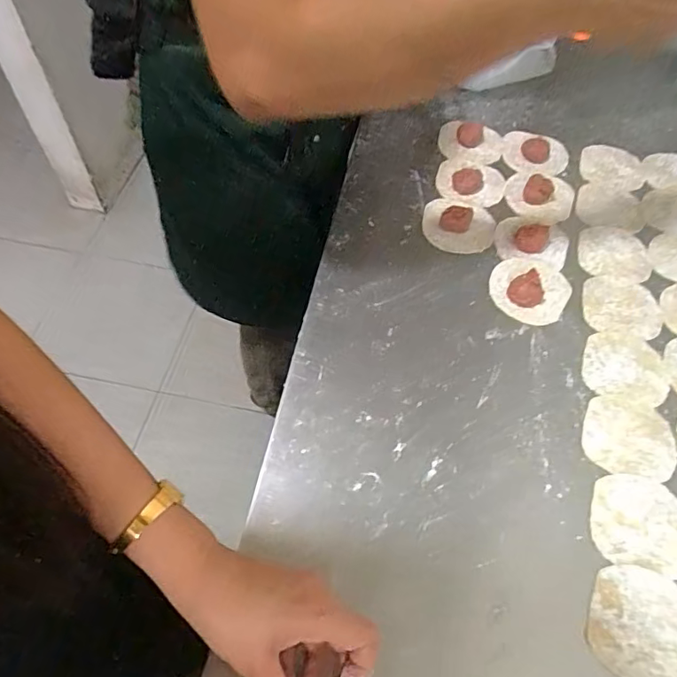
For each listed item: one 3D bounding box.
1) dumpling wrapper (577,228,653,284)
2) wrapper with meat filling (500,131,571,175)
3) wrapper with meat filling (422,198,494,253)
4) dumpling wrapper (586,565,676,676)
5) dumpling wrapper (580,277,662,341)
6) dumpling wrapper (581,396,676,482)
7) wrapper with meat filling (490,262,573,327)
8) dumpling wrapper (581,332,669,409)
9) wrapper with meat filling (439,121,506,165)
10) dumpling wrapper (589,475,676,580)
[{"bbox_3d":[0.303,-0.095,0.575,0.078,0.006,0.074,18,59,9],"label":"dumpling wrapper"},{"bbox_3d":[0.248,-0.235,0.667,0.084,0.011,0.076,27,61,14],"label":"wrapper with meat filling"},{"bbox_3d":[0.134,-0.127,0.585,0.079,0.011,0.069,16,59,8],"label":"wrapper with meat filling"},{"bbox_3d":[0.223,0.208,0.379,0.075,0.004,0.078,1,58,-2],"label":"dumpling wrapper"},{"bbox_3d":[0.296,-0.033,0.547,0.079,0.004,0.071,11,58,5],"label":"dumpling wrapper"},{"bbox_3d":[0.260,0.087,0.466,0.080,0.004,0.074,1,58,-2],"label":"dumpling wrapper"},{"bbox_3d":[0.202,-0.057,0.546,0.078,0.019,0.082,1,58,-2],"label":"wrapper with meat filling"},{"bbox_3d":[0.276,0.028,0.506,0.076,0.004,0.078,1,58,-2],"label":"dumpling wrapper"},{"bbox_3d":[0.166,-0.246,0.656,0.079,0.013,0.072,1,58,-2],"label":"wrapper with meat filling"},{"bbox_3d":[0.247,0.149,0.426,0.078,0.004,0.074,14,58,7],"label":"dumpling wrapper"}]

